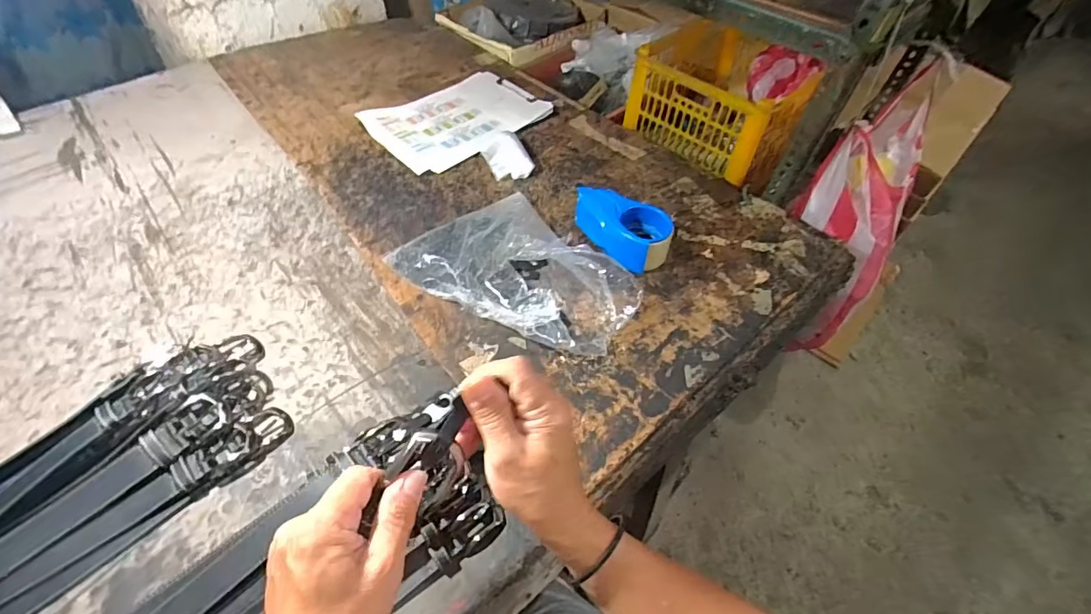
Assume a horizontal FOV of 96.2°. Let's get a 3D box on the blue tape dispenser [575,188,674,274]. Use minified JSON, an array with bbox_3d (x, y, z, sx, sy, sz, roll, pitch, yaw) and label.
[{"bbox_3d":[0.108,-0.115,0.740,0.160,0.076,0.081,30,56,20],"label":"blue tape dispenser"}]

